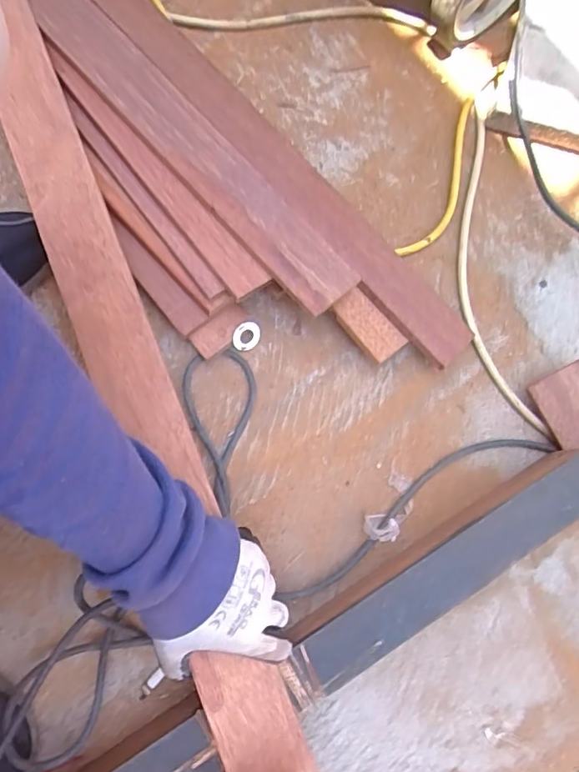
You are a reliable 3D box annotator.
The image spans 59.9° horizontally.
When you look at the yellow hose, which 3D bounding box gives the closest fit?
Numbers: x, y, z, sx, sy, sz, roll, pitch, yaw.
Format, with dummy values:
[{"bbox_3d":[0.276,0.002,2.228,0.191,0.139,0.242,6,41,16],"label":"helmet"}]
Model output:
[{"bbox_3d":[0.181,-0.234,0.576,0.039,0.010,0.215,25,78,4],"label":"yellow hose"}]

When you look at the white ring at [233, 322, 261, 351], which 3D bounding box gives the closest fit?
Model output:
[{"bbox_3d":[-0.045,-0.053,0.531,0.032,0.032,0.005,-8,33,-28],"label":"white ring"}]

